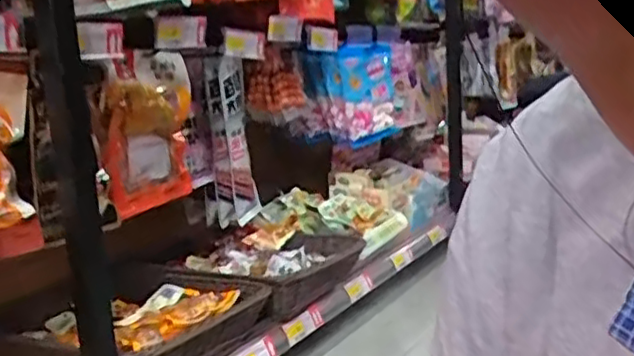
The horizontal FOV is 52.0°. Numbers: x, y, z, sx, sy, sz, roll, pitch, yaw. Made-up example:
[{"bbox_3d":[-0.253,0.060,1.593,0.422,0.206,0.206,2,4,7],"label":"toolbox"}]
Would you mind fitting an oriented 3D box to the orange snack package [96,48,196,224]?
[{"bbox_3d":[-0.249,-0.063,0.952,0.048,0.243,0.192,11,24,27],"label":"orange snack package"}]

